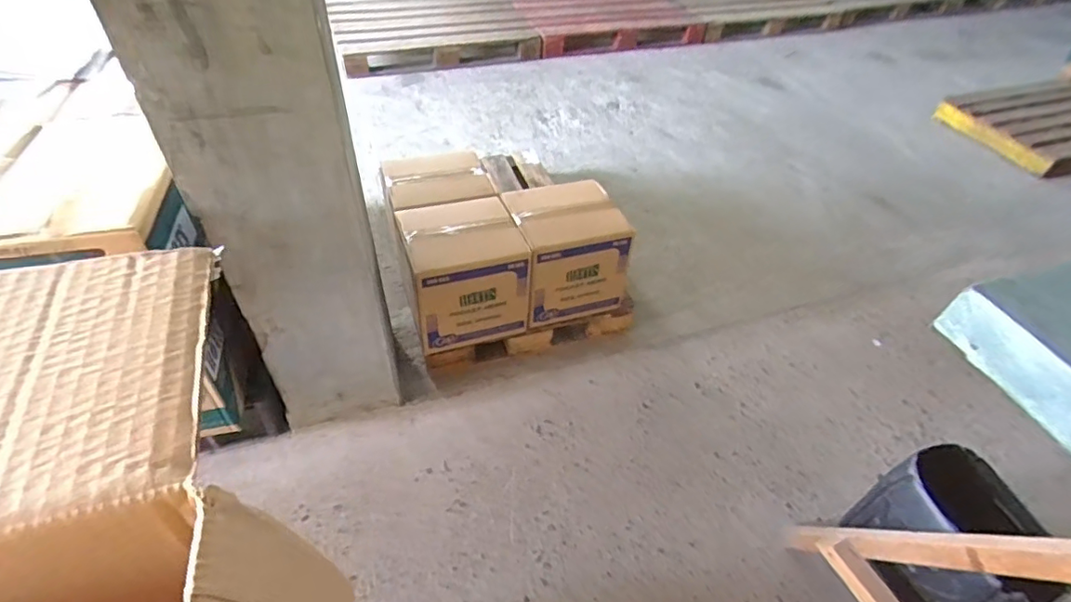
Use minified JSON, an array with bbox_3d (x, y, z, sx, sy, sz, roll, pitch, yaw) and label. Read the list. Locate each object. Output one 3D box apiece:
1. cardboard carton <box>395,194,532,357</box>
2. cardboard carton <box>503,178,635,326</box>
[{"bbox_3d":[-0.210,-0.094,1.553,0.309,0.296,0.323,-13,48,-17],"label":"cardboard carton"},{"bbox_3d":[0.086,-0.154,1.619,0.296,0.325,0.293,-13,47,-17],"label":"cardboard carton"}]

